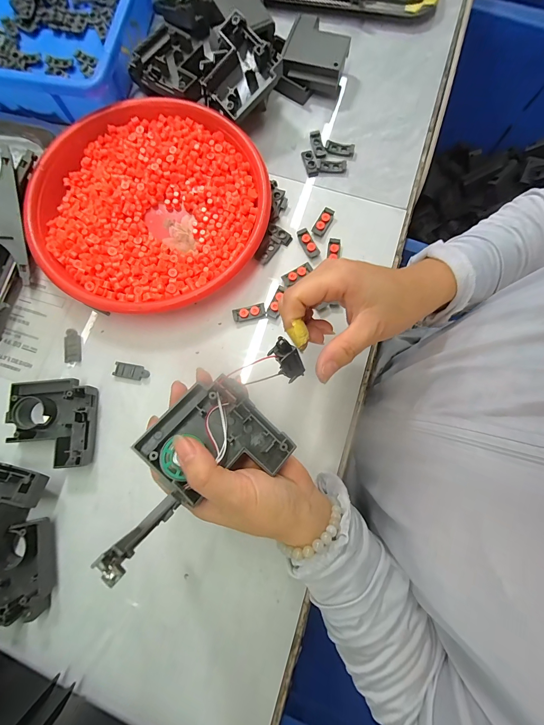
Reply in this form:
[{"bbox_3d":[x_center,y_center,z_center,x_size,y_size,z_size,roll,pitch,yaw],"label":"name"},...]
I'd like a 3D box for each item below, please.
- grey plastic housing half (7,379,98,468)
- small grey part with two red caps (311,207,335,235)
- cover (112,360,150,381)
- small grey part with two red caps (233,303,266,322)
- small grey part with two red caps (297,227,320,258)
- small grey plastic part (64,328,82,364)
[{"bbox_3d":[-0.211,0.057,0.295,0.077,0.022,0.082,-2,79,-1],"label":"grey plastic housing half"},{"bbox_3d":[0.058,-0.159,0.342,0.014,0.007,0.033,29,80,5],"label":"small grey part with two red caps"},{"bbox_3d":[-0.145,0.009,0.312,0.036,0.007,0.015,12,79,2],"label":"cover"},{"bbox_3d":[-0.024,-0.053,0.323,0.034,0.005,0.016,-9,79,-2],"label":"small grey part with two red caps"},{"bbox_3d":[0.040,-0.134,0.338,0.013,0.004,0.037,-27,80,-5],"label":"small grey part with two red caps"},{"bbox_3d":[-0.211,-0.018,0.319,0.016,0.006,0.037,-7,79,-2],"label":"small grey plastic part"}]

